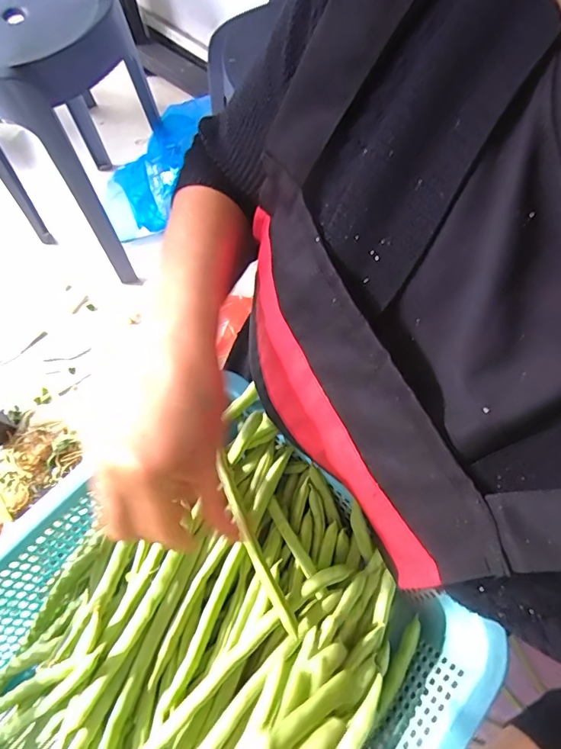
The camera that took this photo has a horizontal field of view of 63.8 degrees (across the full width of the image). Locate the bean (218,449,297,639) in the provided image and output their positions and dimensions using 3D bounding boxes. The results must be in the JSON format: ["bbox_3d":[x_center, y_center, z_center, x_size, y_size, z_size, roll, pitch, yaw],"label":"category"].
[{"bbox_3d":[-0.021,0.116,0.322,0.011,0.017,0.132,-23,67,-9],"label":"bean"}]

